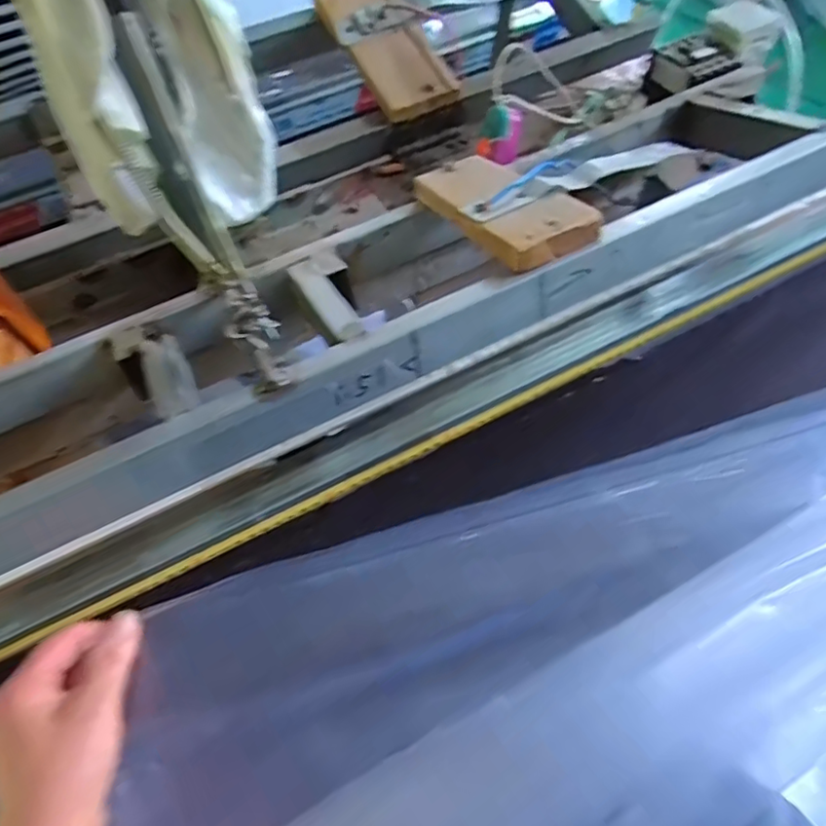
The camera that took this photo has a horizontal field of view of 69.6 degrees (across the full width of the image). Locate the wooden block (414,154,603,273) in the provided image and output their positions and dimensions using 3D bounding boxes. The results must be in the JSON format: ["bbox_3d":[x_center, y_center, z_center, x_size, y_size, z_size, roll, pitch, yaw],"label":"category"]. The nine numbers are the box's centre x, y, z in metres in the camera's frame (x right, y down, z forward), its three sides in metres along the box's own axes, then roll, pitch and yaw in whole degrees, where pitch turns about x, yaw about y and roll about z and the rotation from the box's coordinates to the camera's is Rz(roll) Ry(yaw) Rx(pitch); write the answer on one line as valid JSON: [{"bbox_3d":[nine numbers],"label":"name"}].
[{"bbox_3d":[0.062,-0.157,0.446,0.071,0.021,0.163,-25,43,-12],"label":"wooden block"}]

